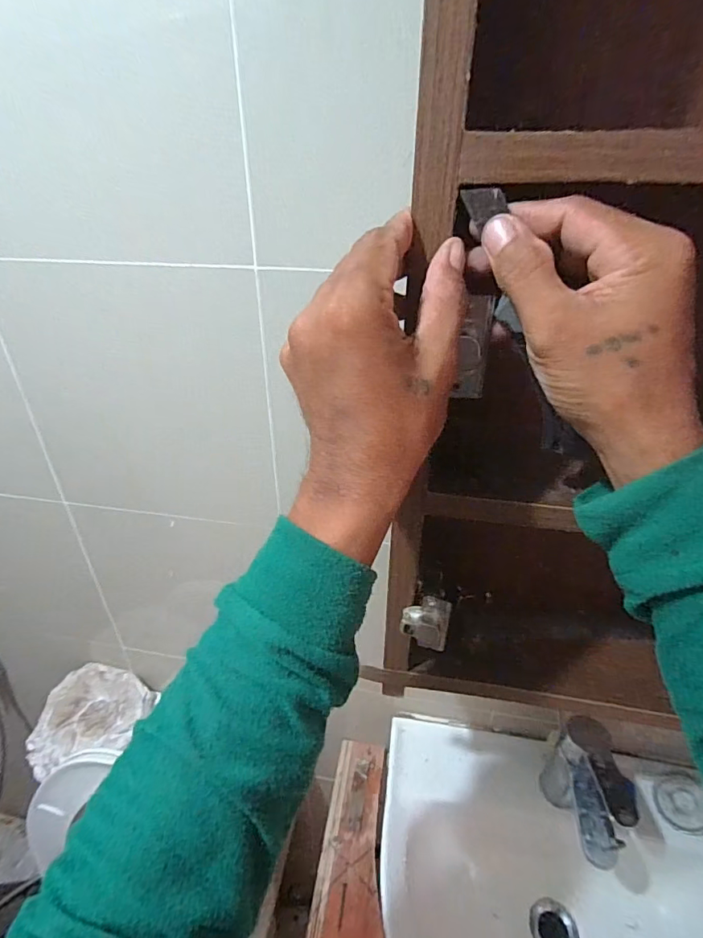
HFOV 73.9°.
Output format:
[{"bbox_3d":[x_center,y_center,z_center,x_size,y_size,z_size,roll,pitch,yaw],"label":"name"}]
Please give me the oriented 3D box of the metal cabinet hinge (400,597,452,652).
[{"bbox_3d":[0.063,0.135,0.404,0.039,0.054,0.016,0,31,0],"label":"metal cabinet hinge"}]

